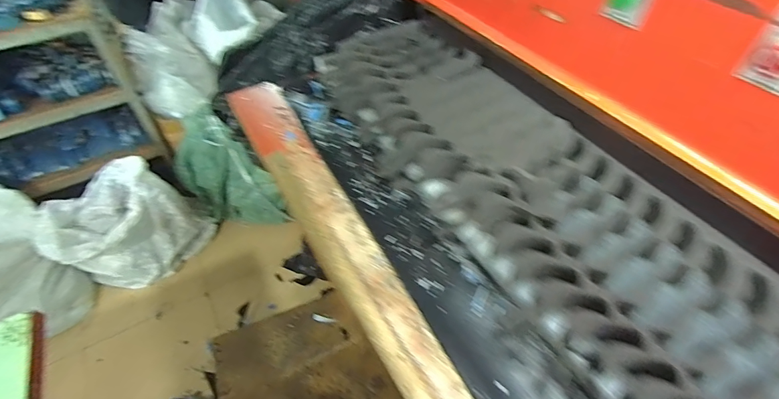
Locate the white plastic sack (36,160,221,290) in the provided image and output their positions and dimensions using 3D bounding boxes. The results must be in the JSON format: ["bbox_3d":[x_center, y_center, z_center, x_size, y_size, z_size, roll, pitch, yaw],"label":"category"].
[{"bbox_3d":[-1.052,0.108,1.606,0.526,0.527,0.233,-27,54,-20],"label":"white plastic sack"}]

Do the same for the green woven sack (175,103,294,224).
[{"bbox_3d":[-0.682,-0.106,1.721,0.455,0.555,0.148,4,49,5],"label":"green woven sack"}]

